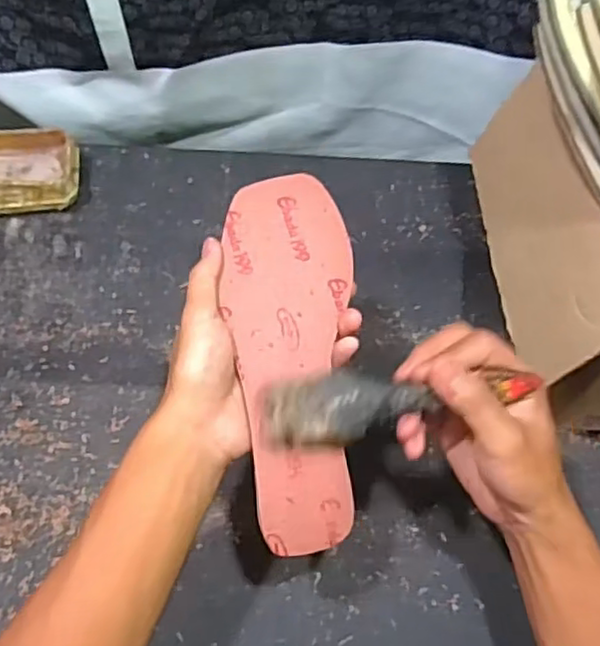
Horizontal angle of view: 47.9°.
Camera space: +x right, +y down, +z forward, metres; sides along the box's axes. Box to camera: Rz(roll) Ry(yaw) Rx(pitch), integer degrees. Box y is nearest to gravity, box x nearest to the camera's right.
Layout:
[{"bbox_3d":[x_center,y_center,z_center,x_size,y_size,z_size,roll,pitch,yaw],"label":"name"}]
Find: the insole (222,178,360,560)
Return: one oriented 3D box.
[{"bbox_3d":[-0.003,0.019,0.413,0.075,0.025,0.232,-3,79,-3],"label":"insole"}]

